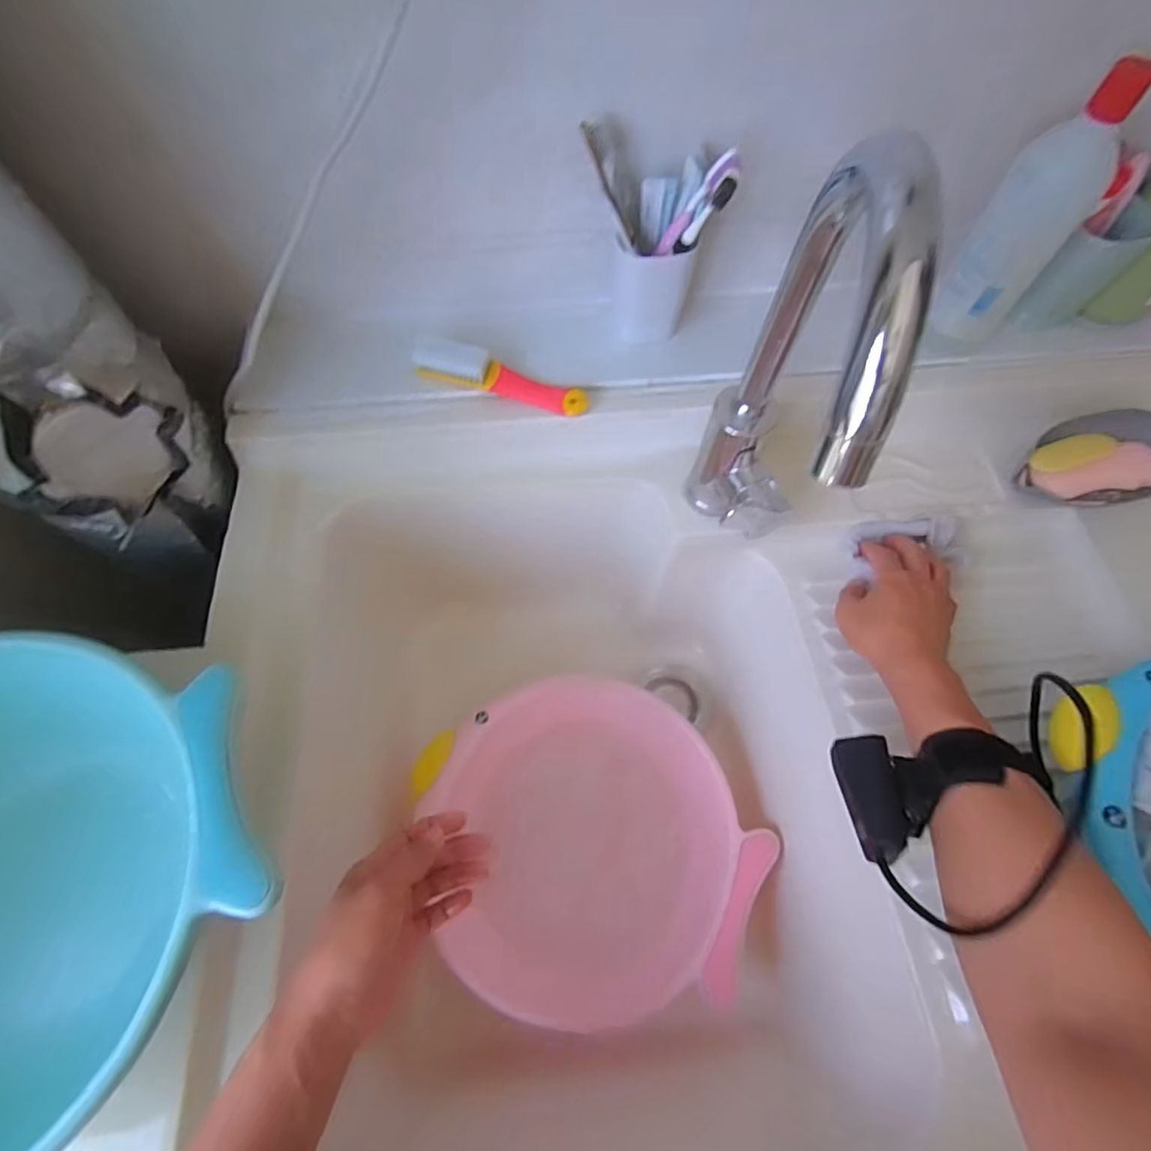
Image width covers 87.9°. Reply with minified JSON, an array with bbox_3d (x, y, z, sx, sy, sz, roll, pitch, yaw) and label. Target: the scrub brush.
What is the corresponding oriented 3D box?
[{"bbox_3d":[-0.066,-0.171,0.525,0.156,0.036,0.035,19,66,8],"label":"scrub brush"}]

